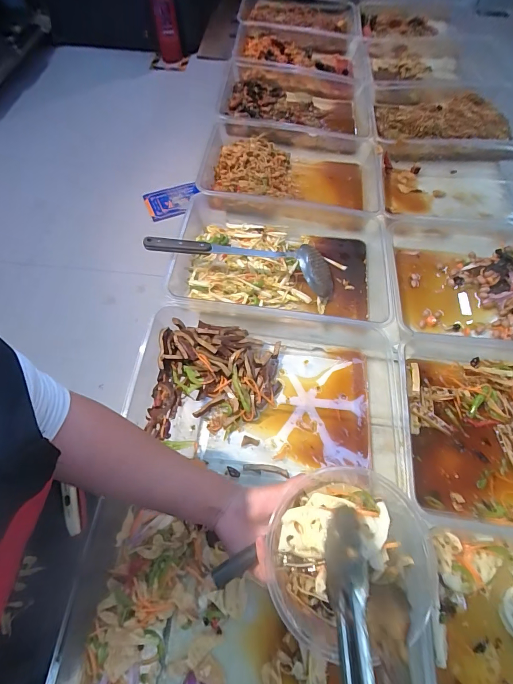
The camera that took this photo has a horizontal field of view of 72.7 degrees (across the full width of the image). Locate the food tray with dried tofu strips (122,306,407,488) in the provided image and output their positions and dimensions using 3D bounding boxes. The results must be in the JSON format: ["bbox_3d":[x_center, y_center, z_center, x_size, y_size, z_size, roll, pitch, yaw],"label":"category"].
[{"bbox_3d":[0.027,0.082,0.589,0.445,0.073,0.275,6,61,2],"label":"food tray with dried tofu strips"}]

